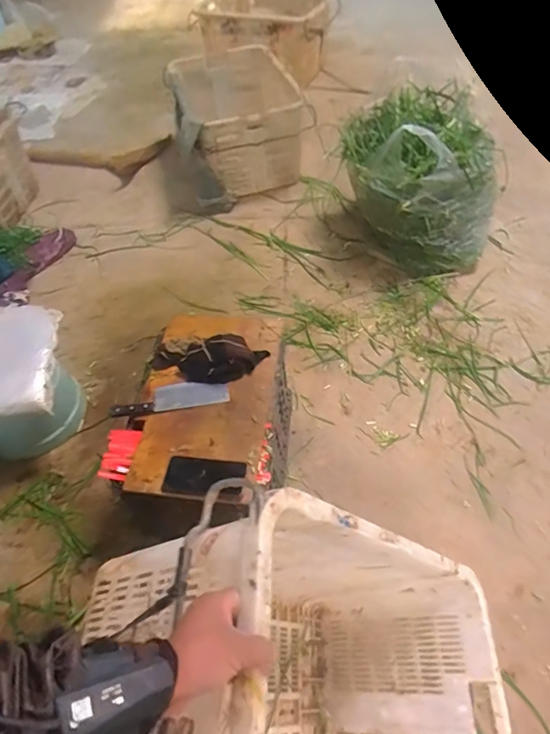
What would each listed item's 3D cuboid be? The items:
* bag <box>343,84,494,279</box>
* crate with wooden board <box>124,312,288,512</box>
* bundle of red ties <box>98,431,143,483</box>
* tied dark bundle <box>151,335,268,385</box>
[{"bbox_3d":[0.473,-0.651,1.644,0.486,0.399,0.534,3,54,7],"label":"bag"},{"bbox_3d":[-0.142,0.124,1.185,0.327,0.239,0.498,-1,53,4],"label":"crate with wooden board"},{"bbox_3d":[-0.334,0.188,1.036,0.069,0.023,0.104,6,55,8],"label":"bundle of red ties"},{"bbox_3d":[-0.157,-0.023,1.126,0.260,0.054,0.121,-3,55,2],"label":"tied dark bundle"}]

